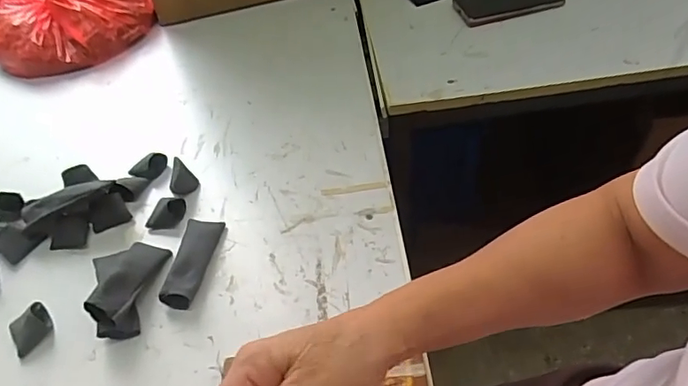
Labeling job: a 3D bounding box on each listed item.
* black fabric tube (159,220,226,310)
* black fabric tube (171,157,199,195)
[{"bbox_3d":[-0.158,0.067,0.547,0.039,0.023,0.108,2,50,7],"label":"black fabric tube"},{"bbox_3d":[-0.192,-0.017,0.619,0.025,0.032,0.033,10,51,13],"label":"black fabric tube"}]

